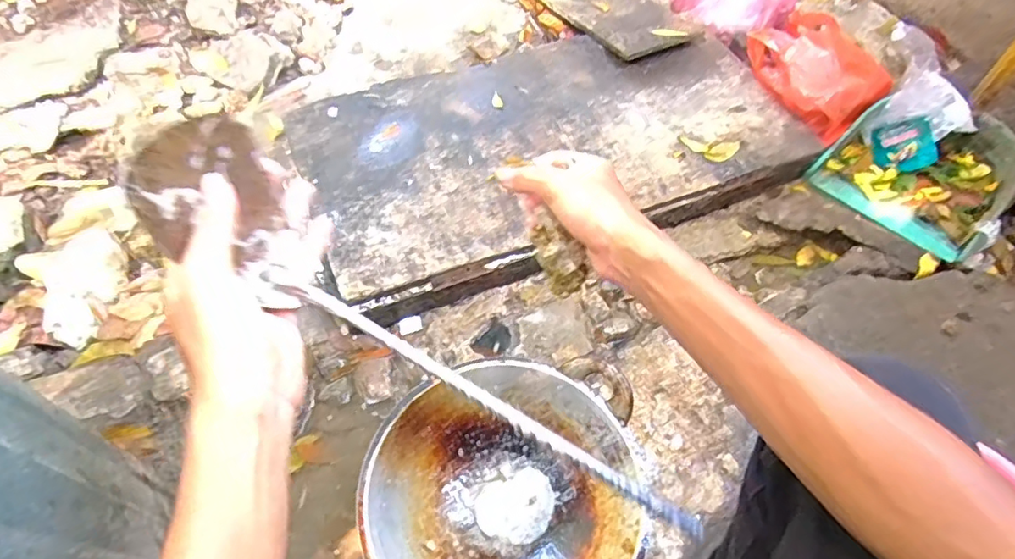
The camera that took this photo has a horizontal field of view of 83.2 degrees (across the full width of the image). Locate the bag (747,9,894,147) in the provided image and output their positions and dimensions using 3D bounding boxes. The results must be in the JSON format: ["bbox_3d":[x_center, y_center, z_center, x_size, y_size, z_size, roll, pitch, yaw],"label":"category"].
[{"bbox_3d":[0.578,-0.395,1.066,0.169,0.088,0.264,-19,61,-14],"label":"bag"}]

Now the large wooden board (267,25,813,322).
[{"bbox_3d":[0.074,-0.257,1.020,0.843,0.041,0.461,-19,61,-14],"label":"large wooden board"}]

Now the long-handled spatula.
[{"bbox_3d":[-0.043,0.052,0.333,0.376,0.062,0.079,39,62,-4],"label":"long-handled spatula"}]

